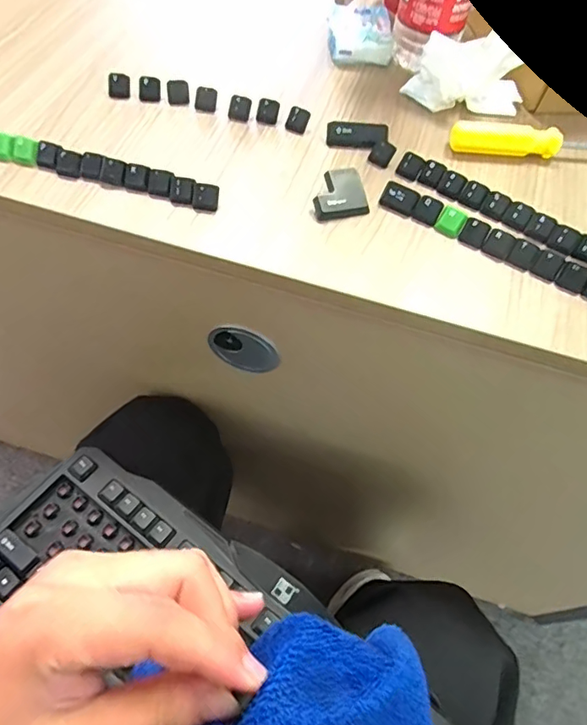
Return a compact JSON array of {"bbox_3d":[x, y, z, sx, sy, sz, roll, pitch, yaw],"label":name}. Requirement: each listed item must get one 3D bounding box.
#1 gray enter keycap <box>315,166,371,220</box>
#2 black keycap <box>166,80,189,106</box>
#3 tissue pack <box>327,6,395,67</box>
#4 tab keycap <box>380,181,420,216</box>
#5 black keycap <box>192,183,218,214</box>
[{"bbox_3d":[0.033,-0.123,0.367,0.039,0.017,0.033,-12,61,-11],"label":"gray enter keycap"},{"bbox_3d":[-0.098,-0.230,0.426,0.018,0.013,0.018,-8,60,-9],"label":"black keycap"},{"bbox_3d":[0.064,-0.317,0.485,0.060,0.022,0.065,-1,60,-5],"label":"tissue pack"},{"bbox_3d":[0.079,-0.122,0.371,0.026,0.014,0.013,27,61,12],"label":"tab keycap"},{"bbox_3d":[-0.063,-0.119,0.359,0.018,0.013,0.014,0,59,-4],"label":"black keycap"}]

